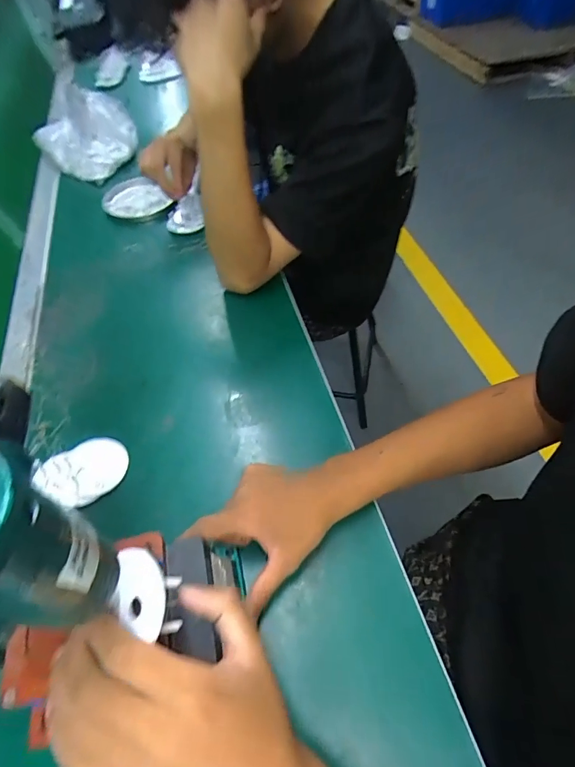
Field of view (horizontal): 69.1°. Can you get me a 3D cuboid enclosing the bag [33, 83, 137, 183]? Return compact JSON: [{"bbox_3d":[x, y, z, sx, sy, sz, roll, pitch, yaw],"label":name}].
[{"bbox_3d":[-0.419,-0.509,0.853,0.203,0.101,0.245,-18,54,-10],"label":"bag"}]

